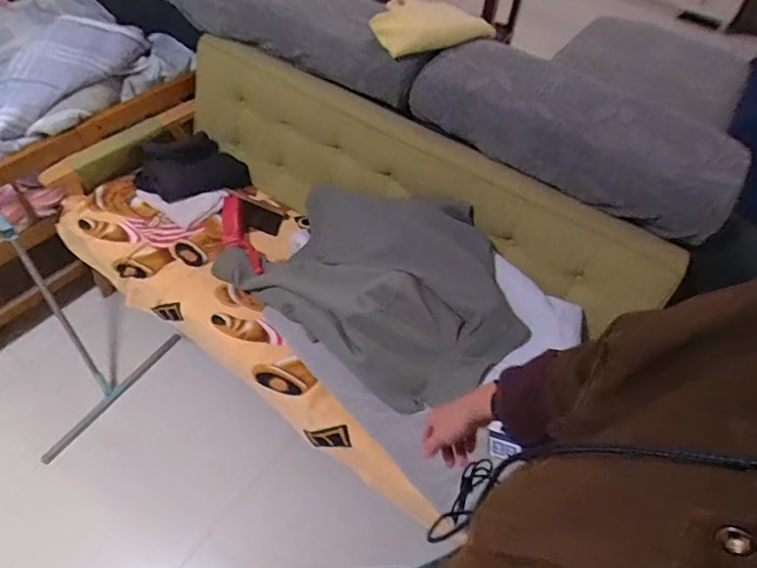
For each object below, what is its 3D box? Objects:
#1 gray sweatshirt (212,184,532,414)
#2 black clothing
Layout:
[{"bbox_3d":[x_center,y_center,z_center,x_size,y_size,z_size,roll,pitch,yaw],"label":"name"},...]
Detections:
[{"bbox_3d":[-0.015,-0.039,1.240,0.738,0.232,0.469,39,57,23],"label":"gray sweatshirt"},{"bbox_3d":[-0.586,-0.364,1.553,0.325,0.088,0.219,-16,55,-18],"label":"black clothing"}]

